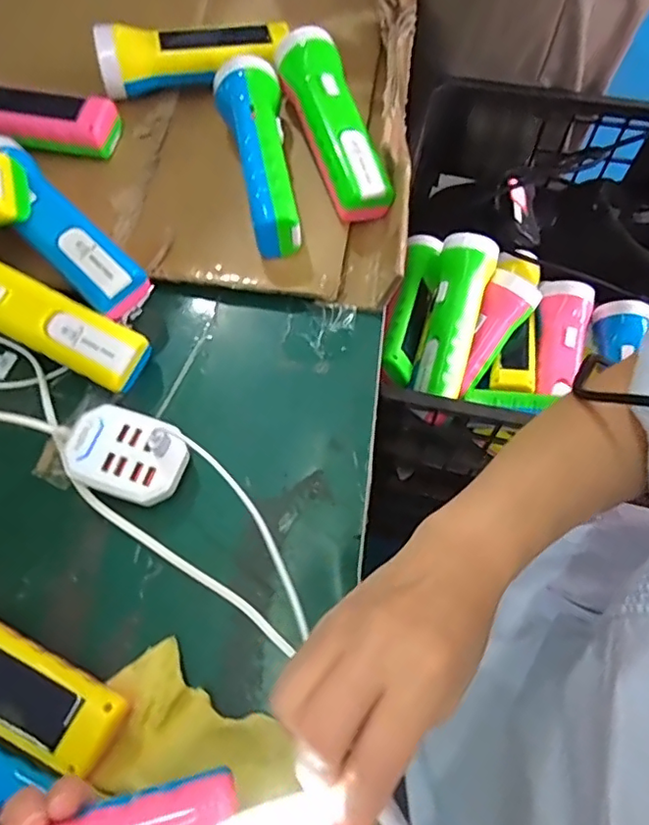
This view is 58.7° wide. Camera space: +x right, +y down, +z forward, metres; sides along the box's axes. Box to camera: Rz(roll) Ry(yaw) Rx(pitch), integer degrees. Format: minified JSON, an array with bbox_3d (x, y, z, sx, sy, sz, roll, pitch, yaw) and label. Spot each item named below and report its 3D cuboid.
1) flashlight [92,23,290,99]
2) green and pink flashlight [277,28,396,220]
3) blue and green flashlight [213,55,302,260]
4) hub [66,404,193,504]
[{"bbox_3d":[-0.110,-0.306,0.491,0.152,0.054,0.060,-8,66,0],"label":"flashlight"},{"bbox_3d":[0.008,-0.230,0.462,0.050,0.051,0.171,-19,67,-5],"label":"green and pink flashlight"},{"bbox_3d":[-0.048,-0.197,0.445,0.048,0.049,0.163,-12,66,-2],"label":"blue and green flashlight"},{"bbox_3d":[-0.123,0.030,0.372,0.073,0.030,0.053,17,69,10],"label":"hub"}]

